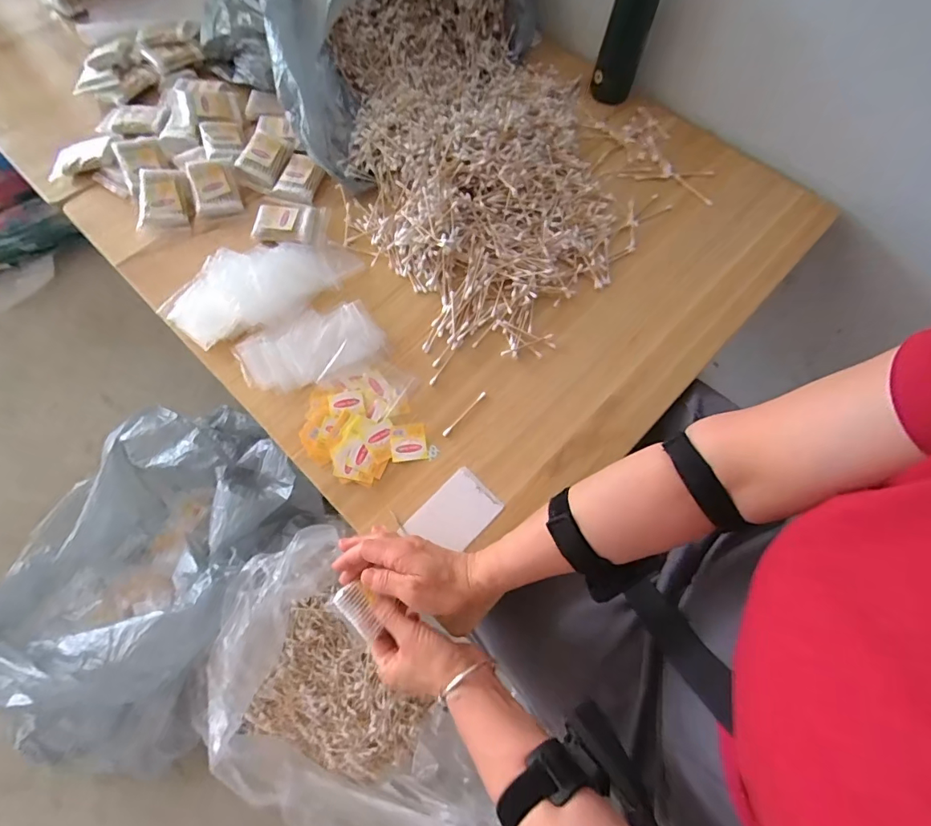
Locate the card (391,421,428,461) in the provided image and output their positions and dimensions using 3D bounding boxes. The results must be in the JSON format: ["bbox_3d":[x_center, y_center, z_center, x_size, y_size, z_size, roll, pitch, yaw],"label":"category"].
[{"bbox_3d":[-0.062,0.032,0.506,0.039,0.004,0.042,-4,67,-8],"label":"card"}]

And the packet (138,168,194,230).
[{"bbox_3d":[-0.391,-0.277,0.600,0.065,0.015,0.075,-5,95,-5],"label":"packet"}]

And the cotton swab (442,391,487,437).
[{"bbox_3d":[-0.001,0.000,0.527,0.007,0.007,0.071,39,71,14],"label":"cotton swab"}]

